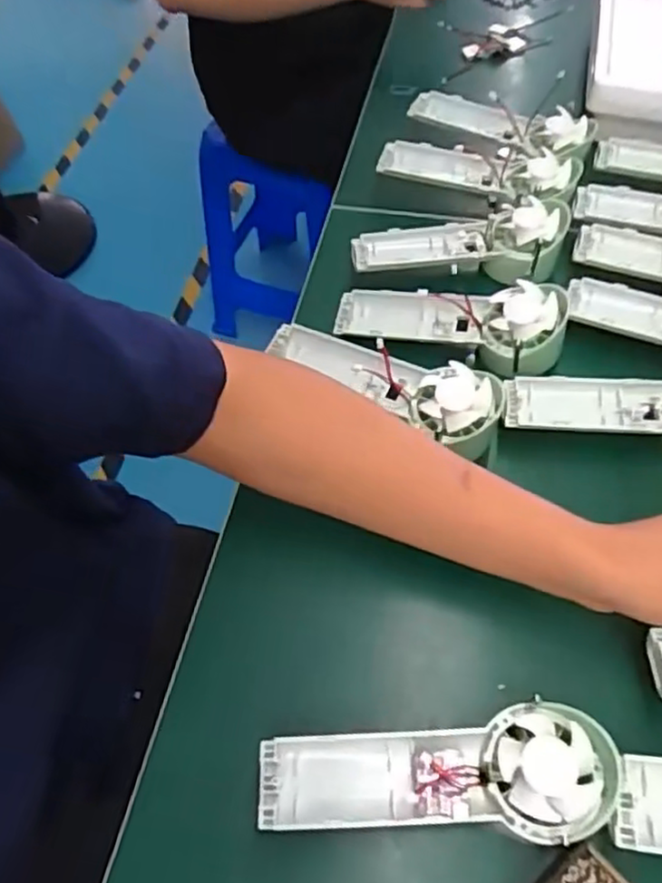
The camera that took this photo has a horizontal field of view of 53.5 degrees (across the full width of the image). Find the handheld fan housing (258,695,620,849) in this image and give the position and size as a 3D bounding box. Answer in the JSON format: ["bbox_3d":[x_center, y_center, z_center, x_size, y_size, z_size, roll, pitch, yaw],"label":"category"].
[{"bbox_3d":[0.052,0.169,0.333,0.176,0.029,0.058,-2,57,2],"label":"handheld fan housing"}]

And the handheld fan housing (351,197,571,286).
[{"bbox_3d":[0.108,-0.171,0.555,0.176,0.043,0.070,2,57,5],"label":"handheld fan housing"}]

